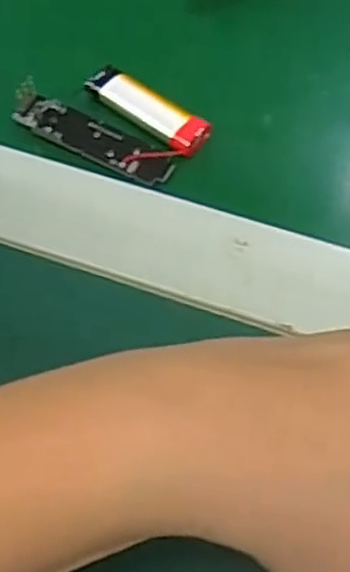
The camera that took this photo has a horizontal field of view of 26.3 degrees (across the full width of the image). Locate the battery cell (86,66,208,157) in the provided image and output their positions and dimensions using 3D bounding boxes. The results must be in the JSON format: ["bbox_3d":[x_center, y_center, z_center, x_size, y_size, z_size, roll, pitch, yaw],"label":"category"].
[{"bbox_3d":[-0.012,-0.074,0.311,0.056,0.006,0.016,35,69,18],"label":"battery cell"}]

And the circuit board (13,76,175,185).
[{"bbox_3d":[-0.035,-0.062,0.307,0.072,0.011,0.018,28,67,16],"label":"circuit board"}]

